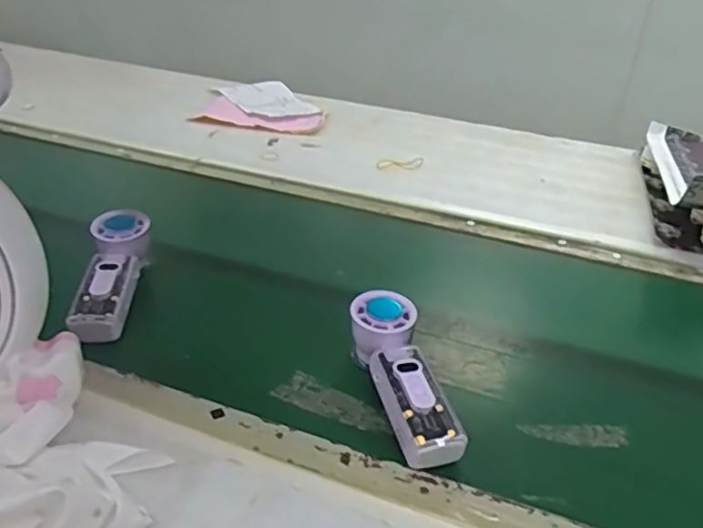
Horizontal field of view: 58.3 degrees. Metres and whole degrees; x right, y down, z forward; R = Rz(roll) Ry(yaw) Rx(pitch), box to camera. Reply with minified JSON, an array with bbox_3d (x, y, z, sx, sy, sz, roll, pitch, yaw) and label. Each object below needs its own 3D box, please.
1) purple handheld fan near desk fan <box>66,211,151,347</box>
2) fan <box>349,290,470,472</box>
[{"bbox_3d":[-0.232,0.012,0.605,0.049,0.060,0.155,-1,31,-8],"label":"purple handheld fan near desk fan"},{"bbox_3d":[0.040,0.090,0.519,0.055,0.053,0.159,-4,31,-13],"label":"fan"}]

